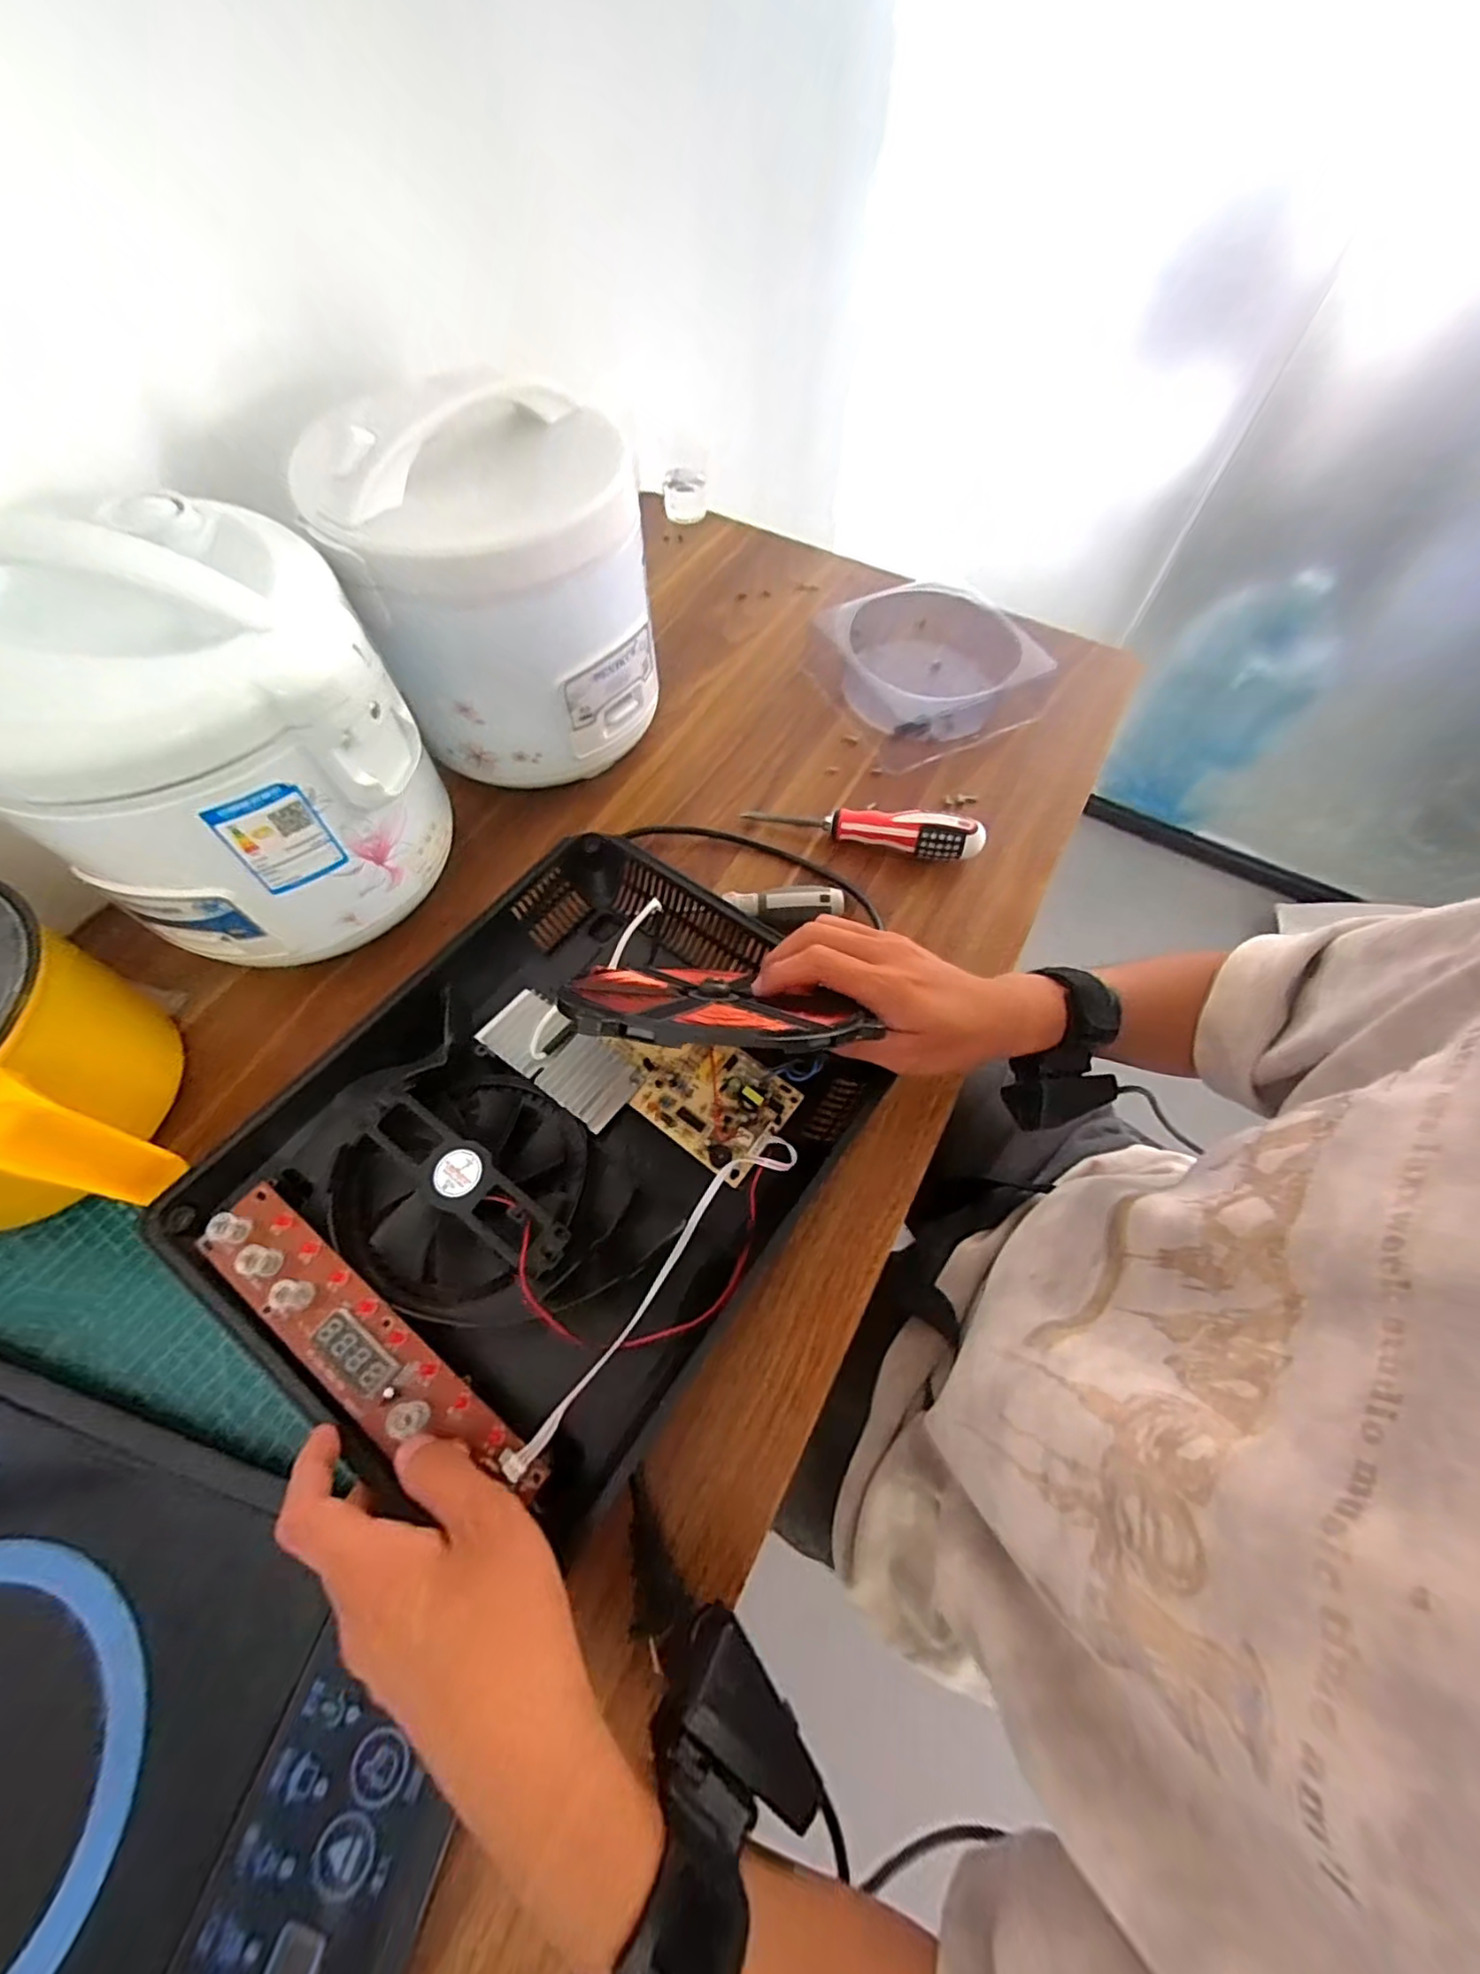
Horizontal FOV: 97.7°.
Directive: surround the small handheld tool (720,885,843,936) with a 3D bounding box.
[{"bbox_3d":[0.033,-0.055,0.474,0.084,0.028,0.028,-1,62,-2],"label":"small handheld tool"}]

